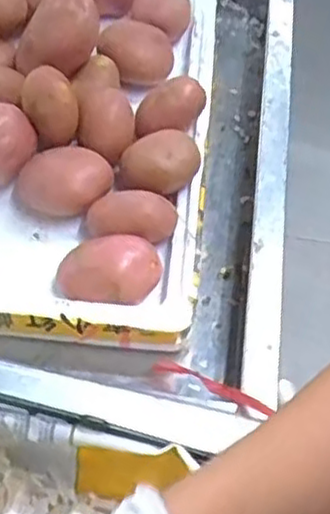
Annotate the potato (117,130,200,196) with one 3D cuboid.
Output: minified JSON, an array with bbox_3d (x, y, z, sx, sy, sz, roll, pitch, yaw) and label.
[{"bbox_3d":[-0.005,-0.097,0.760,0.084,0.052,0.075,4,55,-1],"label":"potato"}]

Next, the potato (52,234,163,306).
[{"bbox_3d":[-0.054,0.019,0.711,0.098,0.050,0.078,12,55,4],"label":"potato"}]

